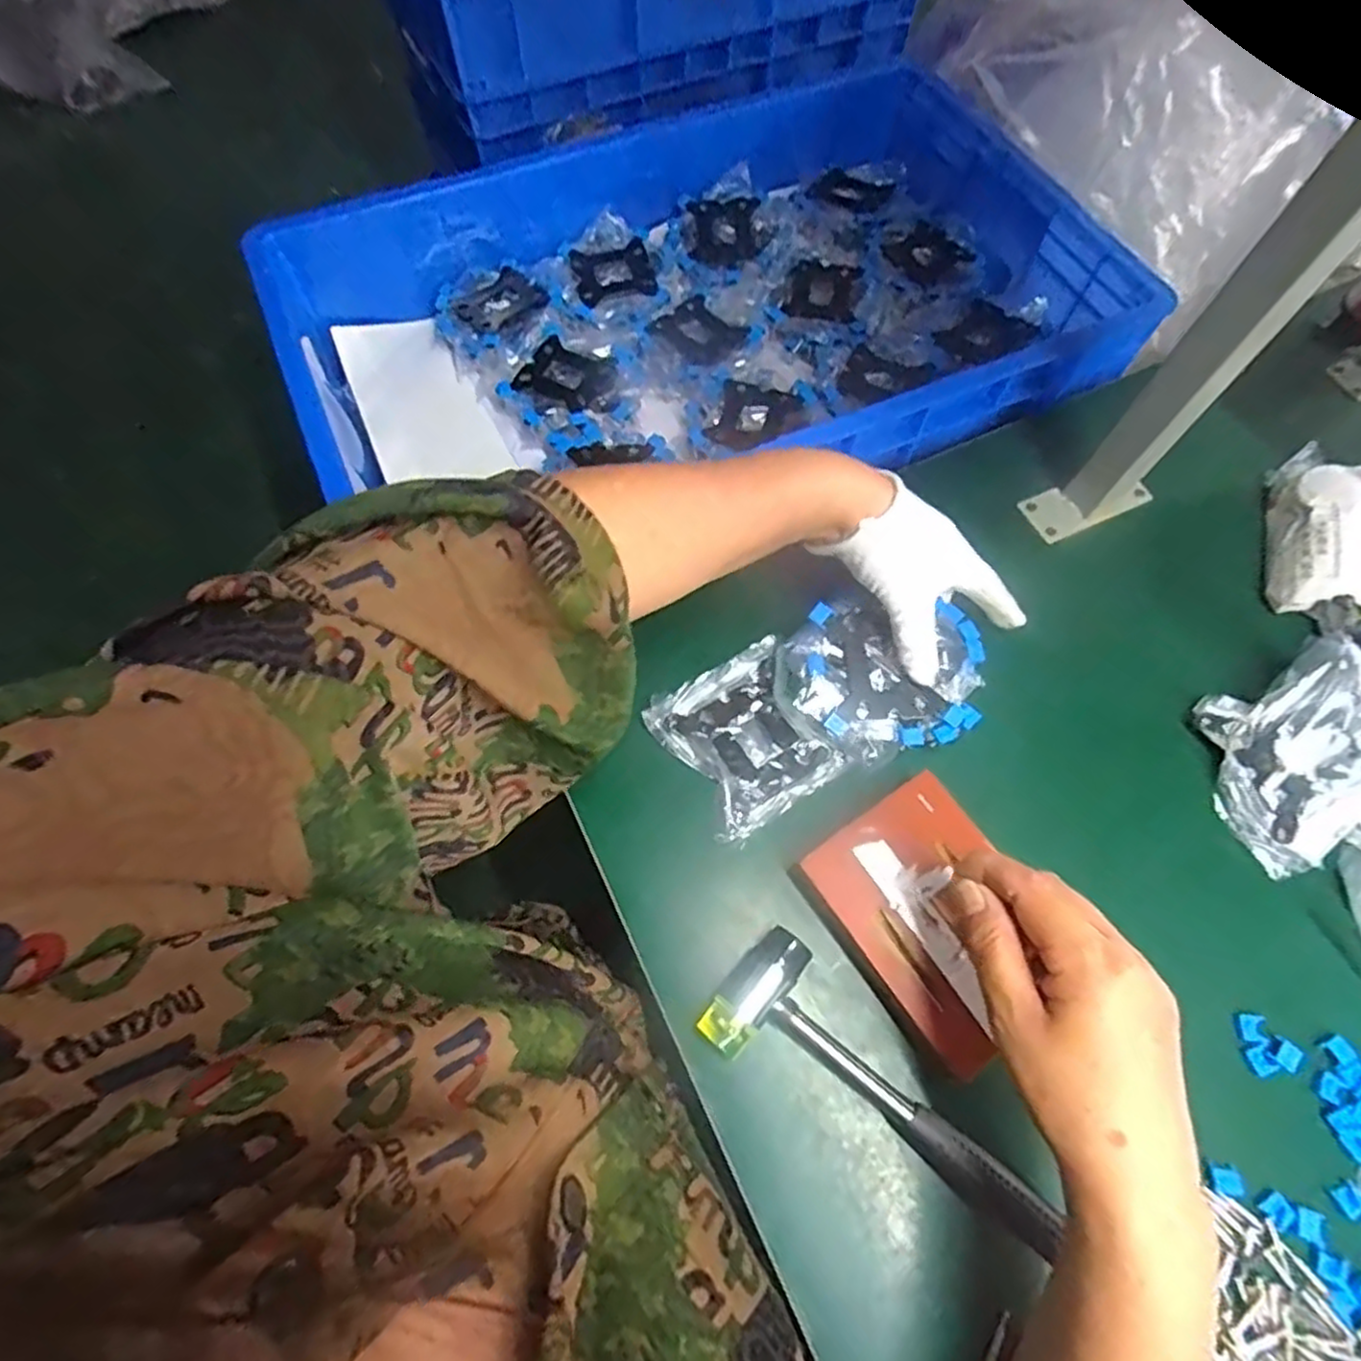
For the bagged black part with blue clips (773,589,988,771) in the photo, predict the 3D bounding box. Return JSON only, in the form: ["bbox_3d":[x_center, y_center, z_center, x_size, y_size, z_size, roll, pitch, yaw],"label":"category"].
[{"bbox_3d":[0.129,-0.001,0.470,0.127,0.030,0.108,8,67,4],"label":"bagged black part with blue clips"}]

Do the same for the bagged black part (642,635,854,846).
[{"bbox_3d":[0.043,0.037,0.470,0.097,0.009,0.106,-30,70,-11],"label":"bagged black part"}]

